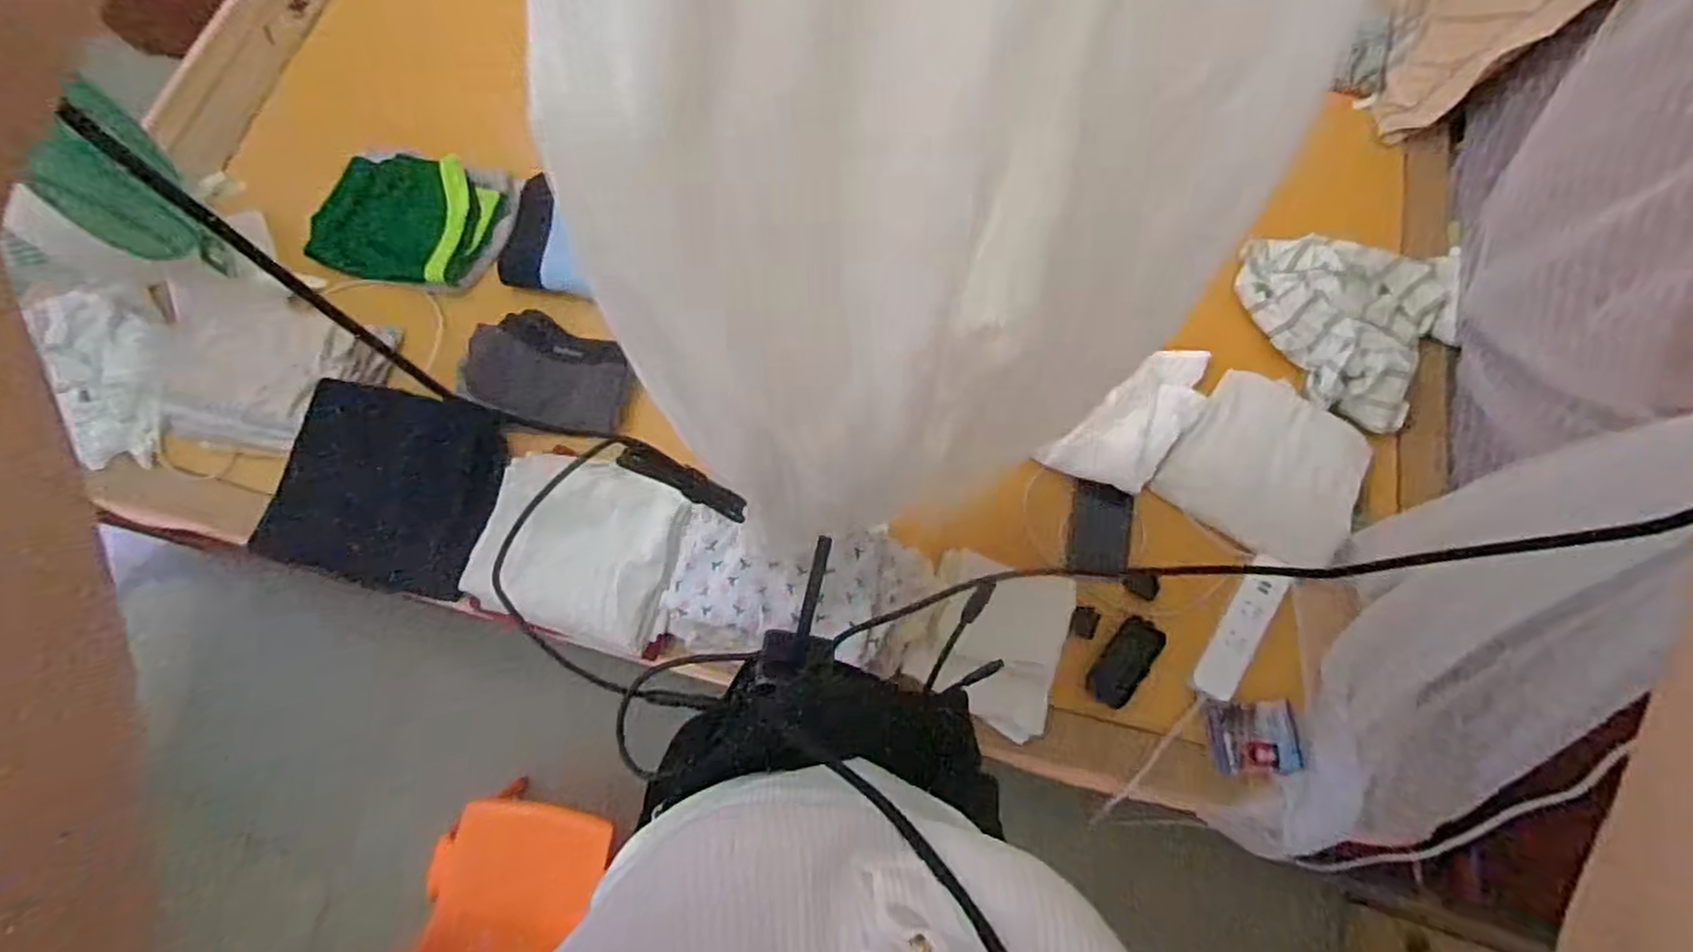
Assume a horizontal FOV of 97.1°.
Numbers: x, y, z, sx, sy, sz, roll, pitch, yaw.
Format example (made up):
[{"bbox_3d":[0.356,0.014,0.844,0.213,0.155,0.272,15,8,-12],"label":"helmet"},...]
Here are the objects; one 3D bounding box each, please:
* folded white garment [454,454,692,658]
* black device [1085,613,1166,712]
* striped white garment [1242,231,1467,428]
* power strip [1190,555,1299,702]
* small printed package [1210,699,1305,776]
[{"bbox_3d":[-0.331,0.076,0.922,0.237,0.076,0.219,16,73,7],"label":"folded white garment"},{"bbox_3d":[0.331,0.220,0.885,0.054,0.016,0.106,36,76,12],"label":"black device"},{"bbox_3d":[0.661,-0.203,0.977,0.263,0.067,0.246,16,73,7],"label":"striped white garment"},{"bbox_3d":[0.476,0.174,0.887,0.056,0.021,0.192,29,75,11],"label":"power strip"},{"bbox_3d":[0.467,0.298,0.855,0.090,0.021,0.076,0,72,2],"label":"small printed package"}]

